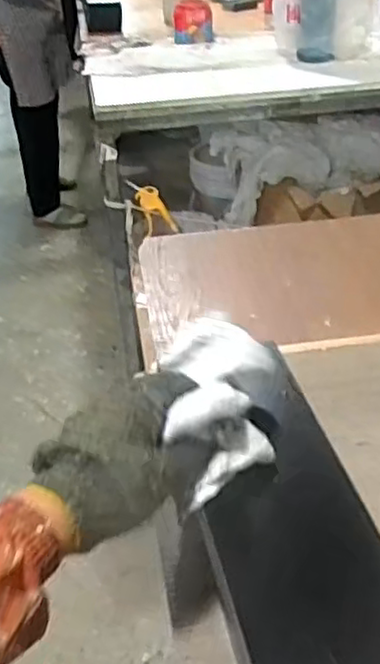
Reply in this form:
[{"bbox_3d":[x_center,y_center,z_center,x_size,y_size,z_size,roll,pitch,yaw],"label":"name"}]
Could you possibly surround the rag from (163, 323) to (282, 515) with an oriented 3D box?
[{"bbox_3d":[0.018,0.045,0.485,0.081,0.051,0.147,2,36,9],"label":"rag"}]

